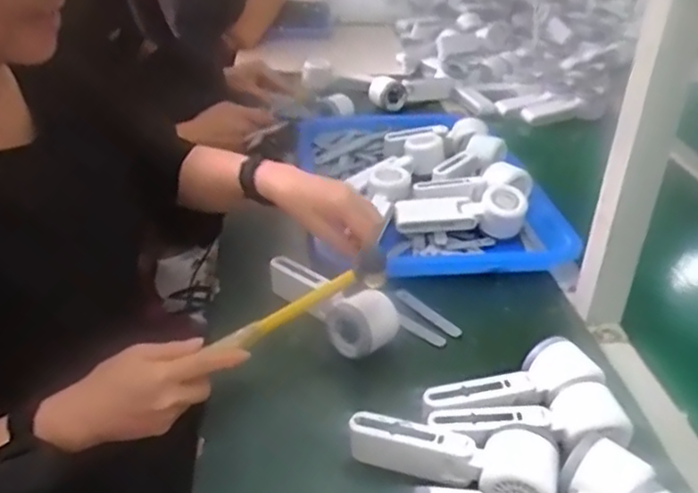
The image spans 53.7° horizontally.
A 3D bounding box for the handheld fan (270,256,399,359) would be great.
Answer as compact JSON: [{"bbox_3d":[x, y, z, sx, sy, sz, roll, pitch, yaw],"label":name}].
[{"bbox_3d":[-0.022,0.053,0.733,0.060,0.073,0.156,-21,39,-34],"label":"handheld fan"}]

